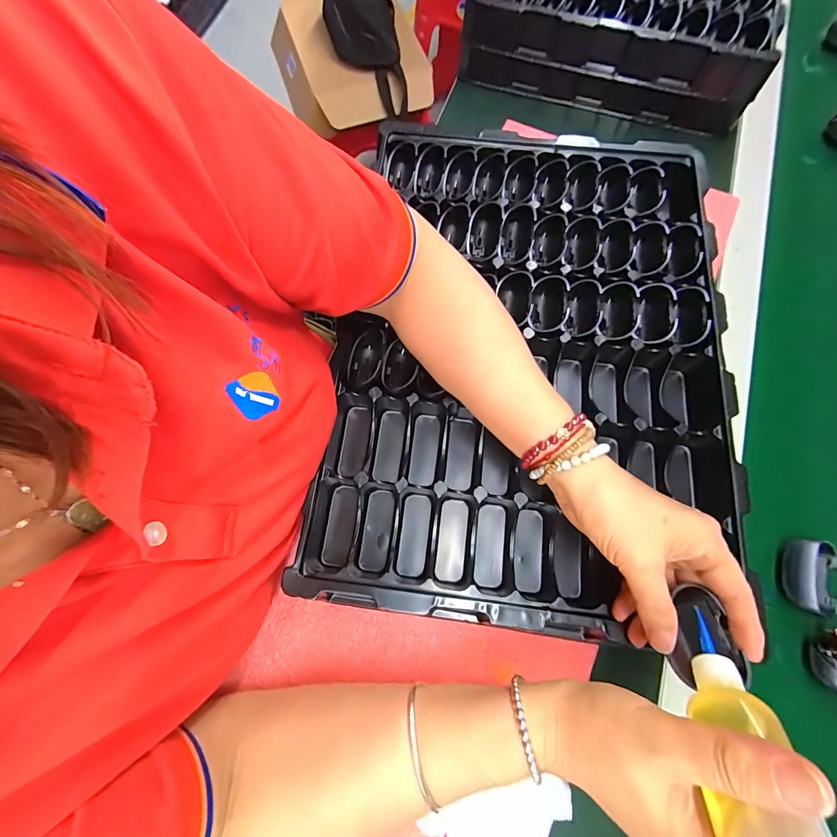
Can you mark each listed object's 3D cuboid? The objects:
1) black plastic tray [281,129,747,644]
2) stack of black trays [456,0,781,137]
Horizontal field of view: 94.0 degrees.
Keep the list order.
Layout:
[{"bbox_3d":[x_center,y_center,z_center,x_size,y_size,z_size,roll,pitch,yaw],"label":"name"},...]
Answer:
[{"bbox_3d":[0.092,-0.062,0.357,0.324,0.060,0.448,6,73,2],"label":"black plastic tray"},{"bbox_3d":[0.271,-0.581,0.497,0.329,0.079,0.410,17,74,5],"label":"stack of black trays"}]

